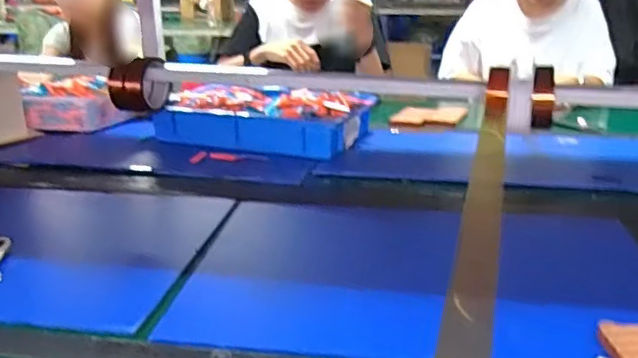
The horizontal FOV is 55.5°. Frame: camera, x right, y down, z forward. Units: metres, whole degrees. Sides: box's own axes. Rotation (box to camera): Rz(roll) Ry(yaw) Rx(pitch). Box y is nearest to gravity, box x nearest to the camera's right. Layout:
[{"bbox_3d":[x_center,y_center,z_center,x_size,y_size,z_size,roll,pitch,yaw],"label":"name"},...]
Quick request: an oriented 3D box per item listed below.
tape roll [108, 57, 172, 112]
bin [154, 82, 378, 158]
[{"bbox_3d":[-0.322,-0.158,1.095,0.061,0.113,0.105,6,20,18],"label":"tape roll"},{"bbox_3d":[-0.117,-0.135,1.329,0.424,0.083,0.294,7,20,20],"label":"bin"}]

